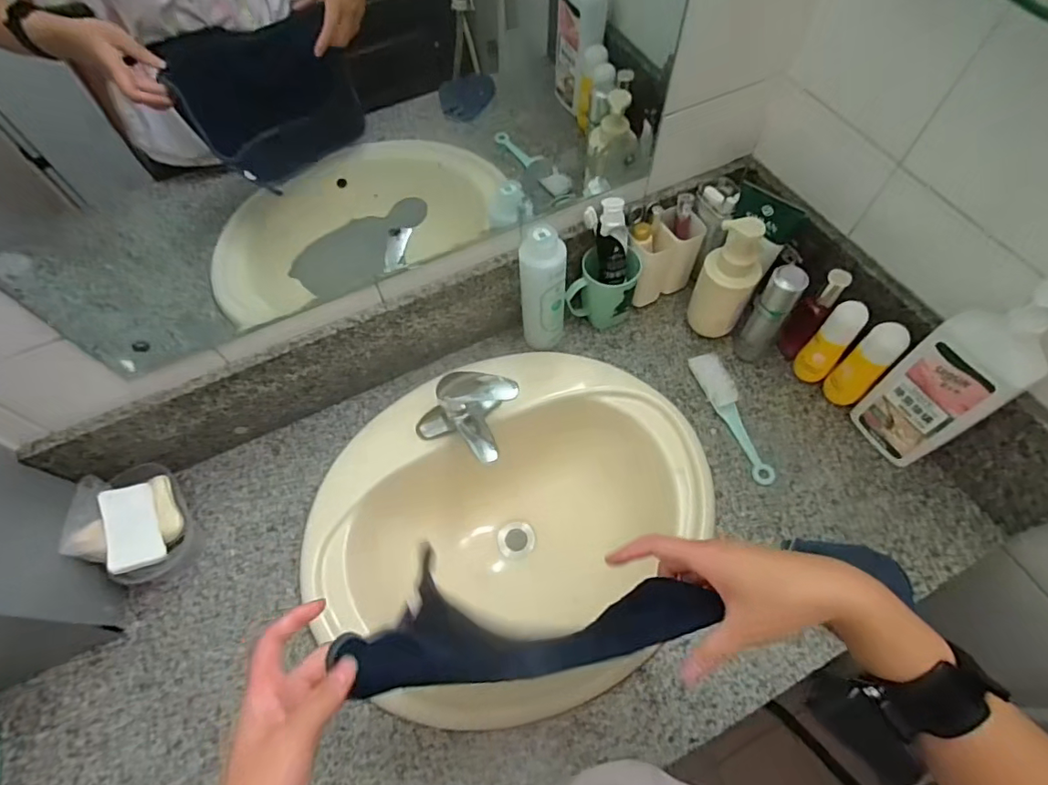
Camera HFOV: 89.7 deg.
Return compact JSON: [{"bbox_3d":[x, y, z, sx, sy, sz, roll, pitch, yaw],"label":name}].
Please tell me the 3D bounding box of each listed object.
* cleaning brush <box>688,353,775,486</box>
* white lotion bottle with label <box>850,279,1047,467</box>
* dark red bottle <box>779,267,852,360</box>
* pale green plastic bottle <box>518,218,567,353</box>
[{"bbox_3d":[0.290,0.028,0.723,0.040,0.024,0.200,-16,62,-7],"label":"cleaning brush"},{"bbox_3d":[0.476,-0.013,0.588,0.047,0.298,0.100,-28,65,-14],"label":"white lotion bottle with label"},{"bbox_3d":[0.393,-0.103,0.714,0.034,0.149,0.046,-19,62,-9],"label":"dark red bottle"},{"bbox_3d":[0.028,-0.140,0.723,0.062,0.205,0.062,-1,61,1],"label":"pale green plastic bottle"}]

